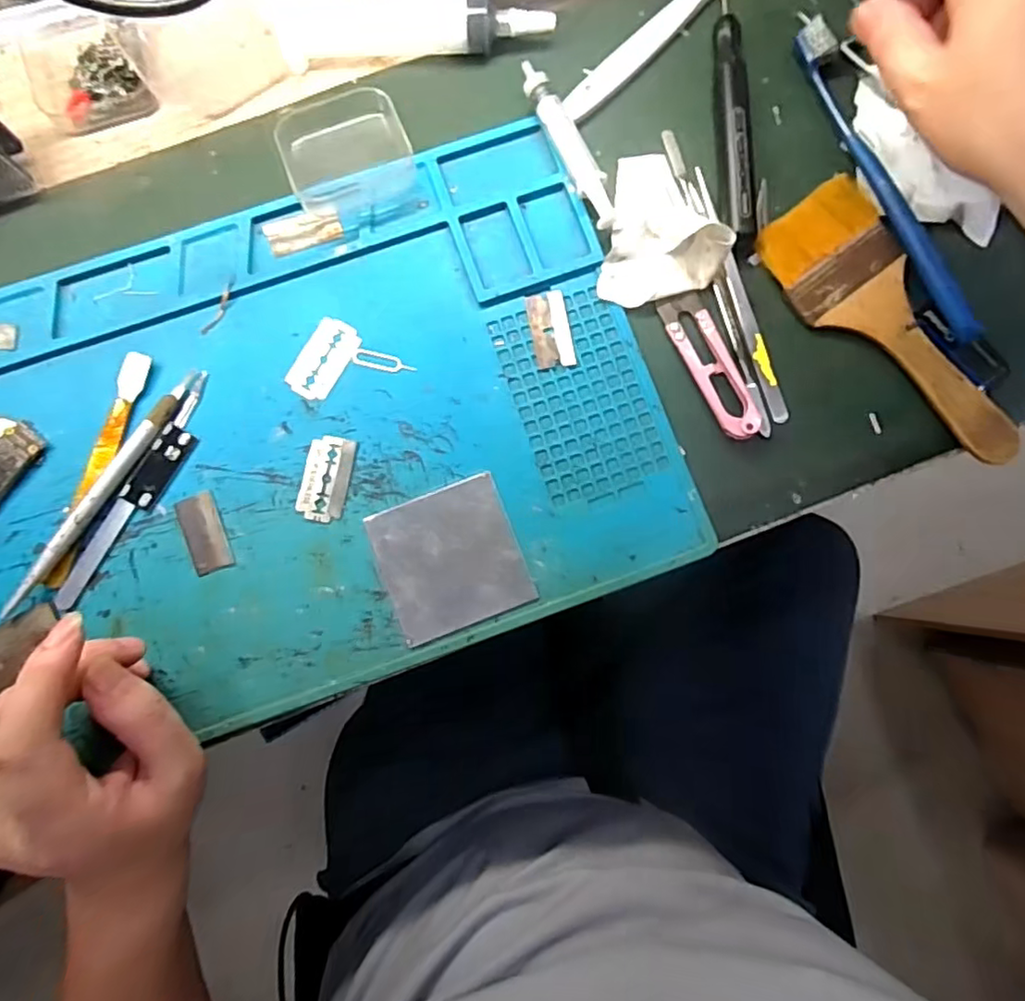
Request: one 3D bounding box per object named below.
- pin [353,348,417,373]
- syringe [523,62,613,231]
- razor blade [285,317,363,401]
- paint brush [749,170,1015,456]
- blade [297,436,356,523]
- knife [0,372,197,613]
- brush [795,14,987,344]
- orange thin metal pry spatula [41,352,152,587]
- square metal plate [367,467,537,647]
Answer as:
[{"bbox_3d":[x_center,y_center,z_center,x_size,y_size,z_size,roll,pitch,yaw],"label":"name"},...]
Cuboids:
[{"bbox_3d":[-0.066,-0.071,0.313,0.033,0.004,0.009,14,79,2],"label":"pin"},{"bbox_3d":[0.028,-0.183,0.317,0.018,0.013,0.091,-30,85,-3],"label":"syringe"},{"bbox_3d":[-0.096,-0.072,0.311,0.024,0.004,0.043,27,85,2],"label":"razor blade"},{"bbox_3d":[0.193,-0.087,0.310,0.063,0.009,0.162,-33,85,-4],"label":"paint brush"},{"bbox_3d":[-0.093,-0.011,0.305,0.023,0.004,0.042,11,82,-3],"label":"blade"},{"bbox_3d":[-0.200,-0.006,0.297,0.014,0.012,0.137,37,85,3],"label":"knife"},{"bbox_3d":[0.194,-0.166,0.315,0.014,0.009,0.186,-24,85,-3],"label":"brush"},{"bbox_3d":[-0.205,-0.016,0.301,0.012,0.004,0.120,19,84,1],"label":"orange thin metal pry spatula"},{"bbox_3d":[-0.030,0.028,0.300,0.066,0.004,0.066,-21,84,-3],"label":"square metal plate"}]

